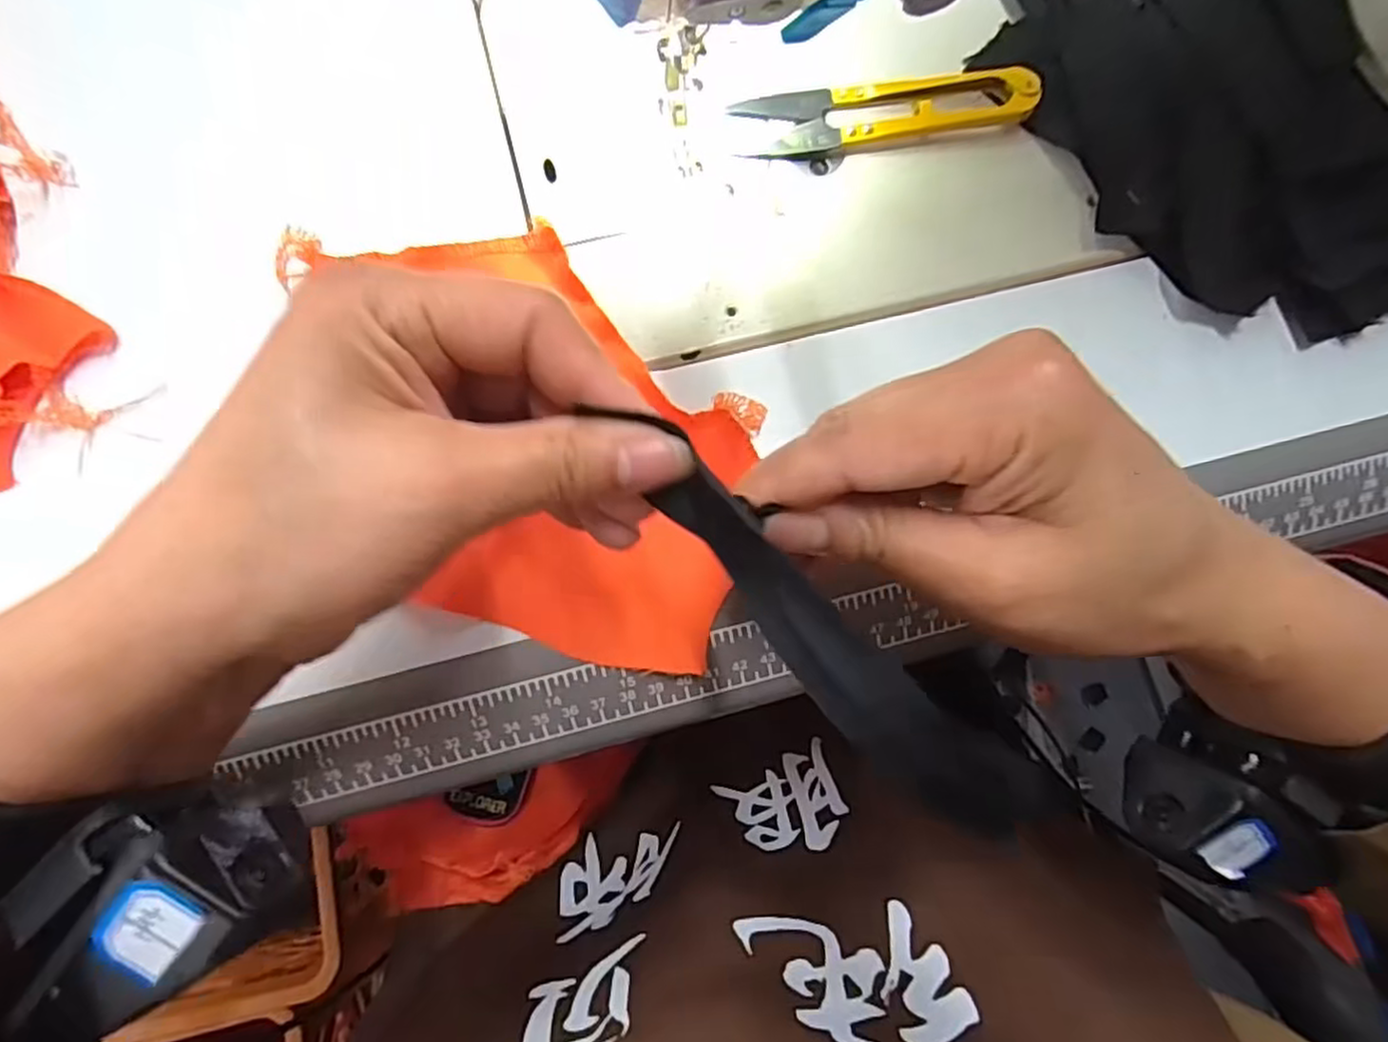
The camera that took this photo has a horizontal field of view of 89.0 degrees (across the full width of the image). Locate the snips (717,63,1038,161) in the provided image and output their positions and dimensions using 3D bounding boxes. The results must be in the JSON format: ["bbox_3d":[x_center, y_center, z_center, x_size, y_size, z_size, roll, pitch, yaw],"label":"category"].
[{"bbox_3d":[0.075,-0.162,0.273,0.112,0.011,0.028,-7,79,-3],"label":"snips"}]

